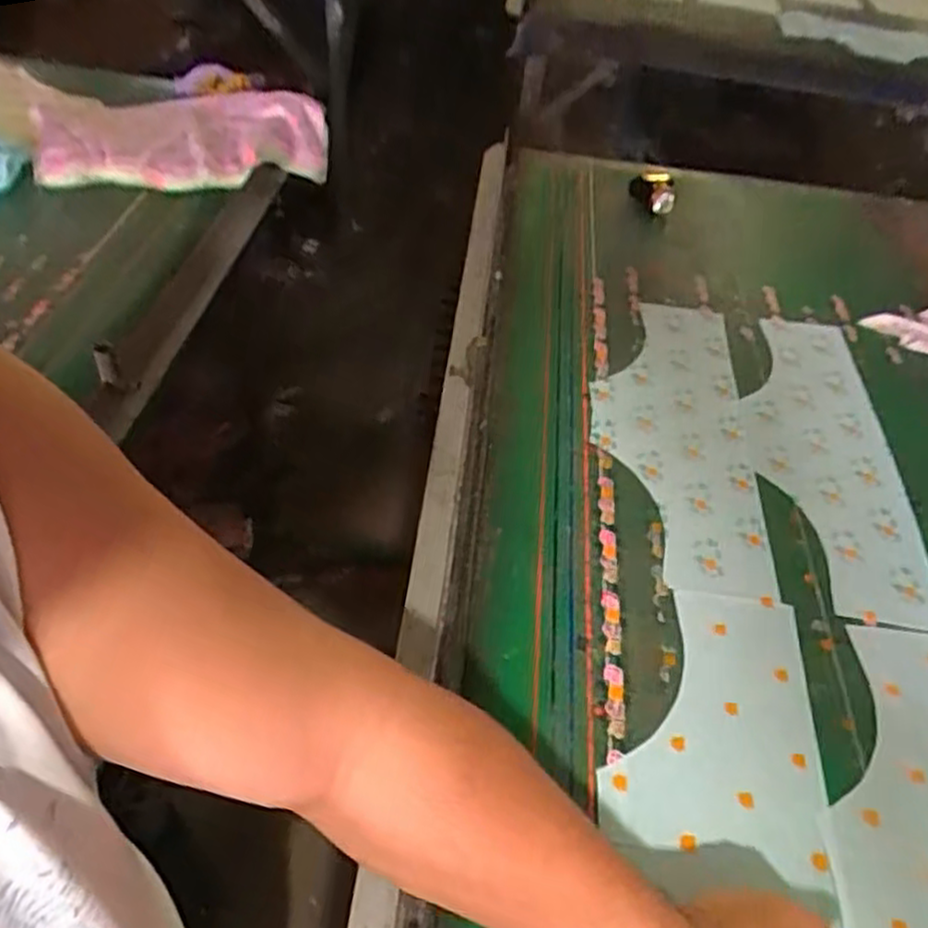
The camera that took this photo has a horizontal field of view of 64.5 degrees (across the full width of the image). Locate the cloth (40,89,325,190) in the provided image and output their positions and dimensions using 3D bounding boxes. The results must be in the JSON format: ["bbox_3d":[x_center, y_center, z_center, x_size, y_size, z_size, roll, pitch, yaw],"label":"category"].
[{"bbox_3d":[-0.461,-0.548,1.222,0.447,0.066,0.308,-6,49,-11],"label":"cloth"}]

